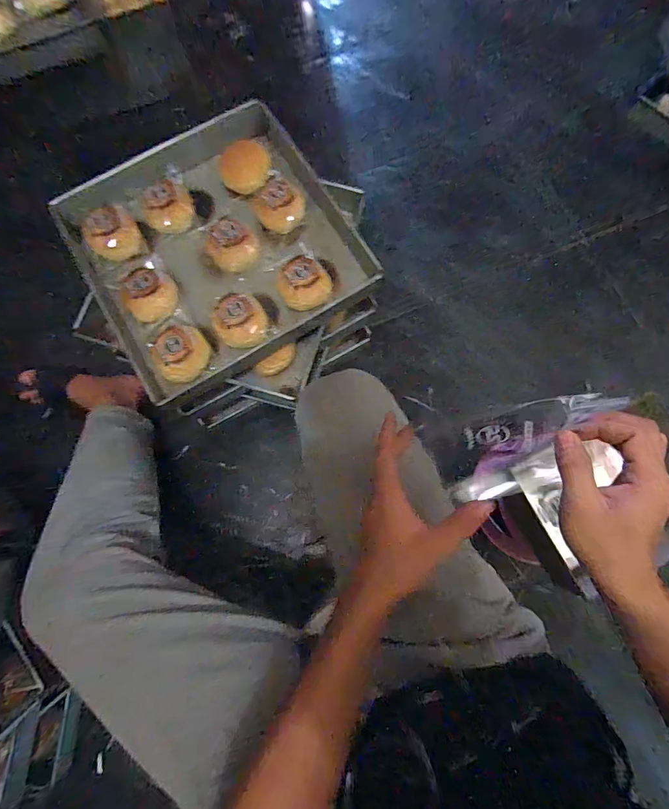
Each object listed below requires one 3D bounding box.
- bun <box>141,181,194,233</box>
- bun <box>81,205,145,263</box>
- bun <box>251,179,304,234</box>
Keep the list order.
[{"bbox_3d":[-0.283,-0.338,0.661,0.079,0.047,0.077,0,77,2],"label":"bun"},{"bbox_3d":[-0.380,-0.295,0.667,0.085,0.040,0.101,-38,79,-7],"label":"bun"},{"bbox_3d":[-0.096,-0.341,0.670,0.087,0.038,0.084,0,77,2],"label":"bun"}]

